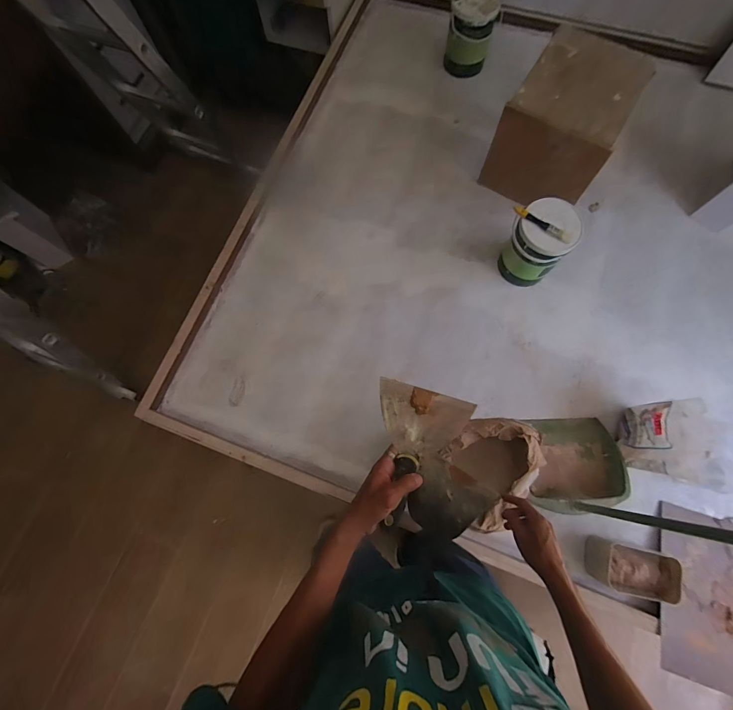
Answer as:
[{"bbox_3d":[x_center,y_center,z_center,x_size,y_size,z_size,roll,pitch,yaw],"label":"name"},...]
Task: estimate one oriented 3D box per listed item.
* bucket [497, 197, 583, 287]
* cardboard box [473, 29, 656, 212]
[{"bbox_3d":[0.514,-0.329,1.082,0.156,0.238,0.168,0,74,1],"label":"bucket"},{"bbox_3d":[0.609,-0.711,1.118,0.323,0.286,0.341,31,79,11],"label":"cardboard box"}]

